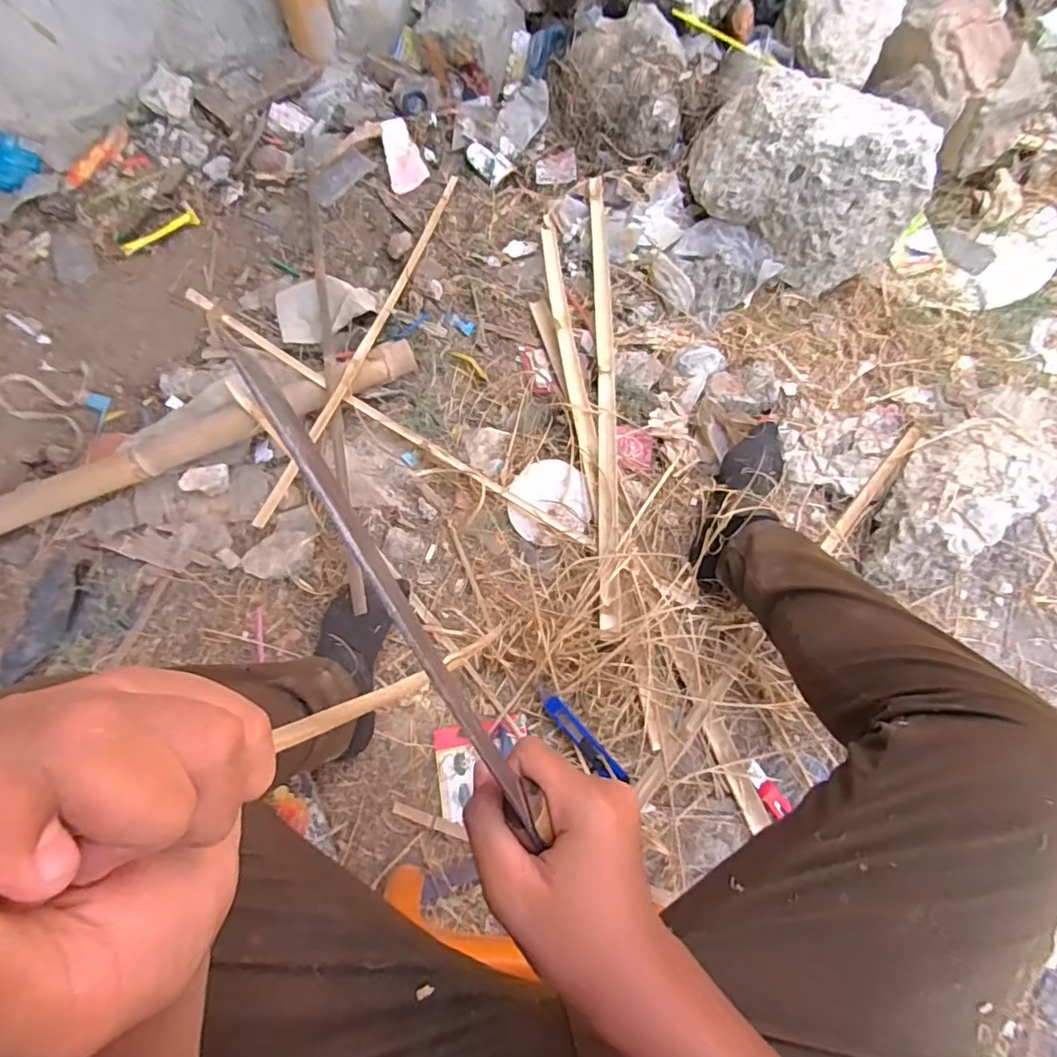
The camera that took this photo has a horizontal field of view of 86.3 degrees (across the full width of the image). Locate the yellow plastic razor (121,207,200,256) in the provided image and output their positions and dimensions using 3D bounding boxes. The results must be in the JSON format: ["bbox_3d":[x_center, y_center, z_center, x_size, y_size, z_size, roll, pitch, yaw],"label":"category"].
[{"bbox_3d":[-0.647,-0.519,0.991,0.140,0.009,0.035,-31,72,-10],"label":"yellow plastic razor"}]

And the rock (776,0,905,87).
[{"bbox_3d":[0.519,-0.848,0.970,0.184,0.086,0.139,23,72,9],"label":"rock"}]

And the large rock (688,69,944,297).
[{"bbox_3d":[0.427,-0.558,0.891,0.361,0.221,0.194,33,75,11],"label":"large rock"}]

